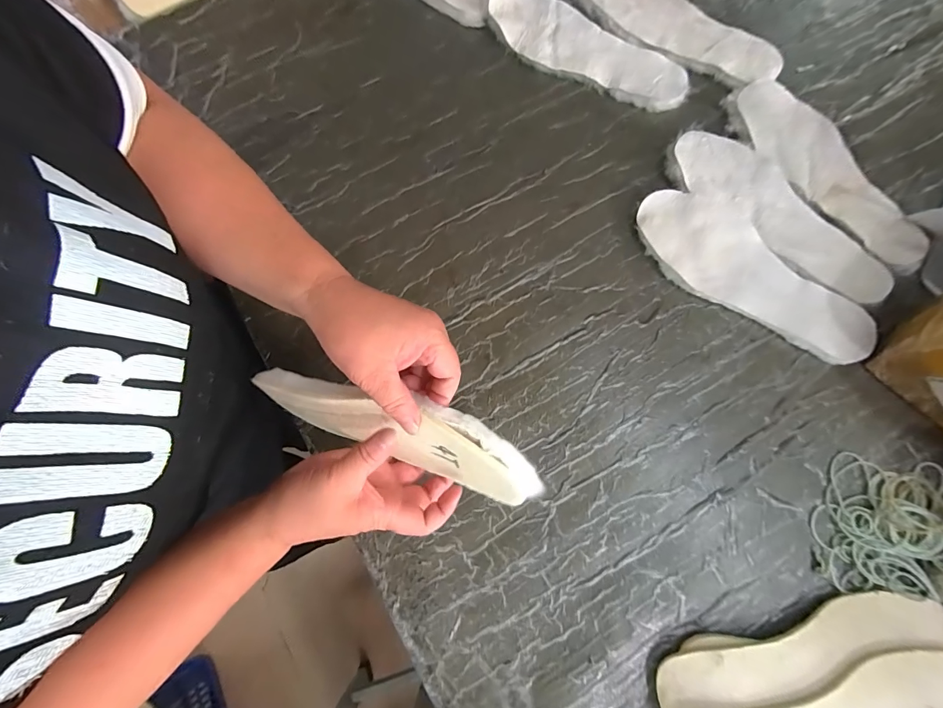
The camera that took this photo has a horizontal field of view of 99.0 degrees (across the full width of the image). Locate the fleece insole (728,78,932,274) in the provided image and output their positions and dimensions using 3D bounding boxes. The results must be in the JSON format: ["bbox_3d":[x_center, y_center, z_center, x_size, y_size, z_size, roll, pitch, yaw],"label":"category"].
[{"bbox_3d":[0.395,-0.203,0.451,0.091,0.017,0.259,-36,79,-6],"label":"fleece insole"}]

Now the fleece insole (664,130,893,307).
[{"bbox_3d":[0.330,-0.153,0.440,0.256,0.017,0.088,42,82,10],"label":"fleece insole"}]

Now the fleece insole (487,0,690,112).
[{"bbox_3d":[0.140,-0.374,0.492,0.259,0.021,0.091,26,79,7],"label":"fleece insole"}]

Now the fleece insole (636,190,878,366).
[{"bbox_3d":[0.288,-0.081,0.423,0.099,0.010,0.253,-45,80,-2],"label":"fleece insole"}]

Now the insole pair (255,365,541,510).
[{"bbox_3d":[-0.067,0.063,0.328,0.246,0.084,0.021,16,47,17],"label":"insole pair"}]

